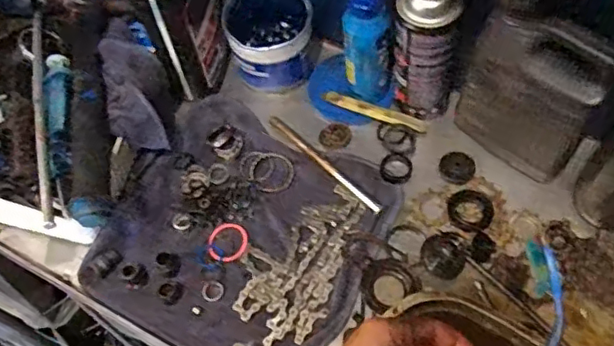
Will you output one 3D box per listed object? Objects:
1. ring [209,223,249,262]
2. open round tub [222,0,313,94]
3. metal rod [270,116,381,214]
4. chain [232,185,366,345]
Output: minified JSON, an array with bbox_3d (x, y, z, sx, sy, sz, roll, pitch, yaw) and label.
[{"bbox_3d":[-0.084,0.073,0.630,0.042,0.004,0.044,-2,60,3],"label":"ring"},{"bbox_3d":[-0.044,-0.167,0.716,0.097,0.095,0.102,-2,60,3],"label":"open round tub"},{"bbox_3d":[0.018,-0.012,0.677,0.013,0.005,0.173,-41,65,-18],"label":"metal rod"},{"bbox_3d":[-0.016,0.093,0.607,0.095,0.013,0.197,16,62,13],"label":"chain"}]

